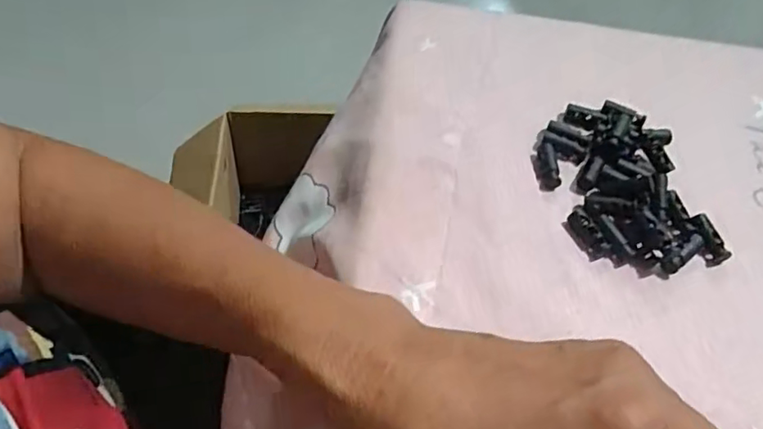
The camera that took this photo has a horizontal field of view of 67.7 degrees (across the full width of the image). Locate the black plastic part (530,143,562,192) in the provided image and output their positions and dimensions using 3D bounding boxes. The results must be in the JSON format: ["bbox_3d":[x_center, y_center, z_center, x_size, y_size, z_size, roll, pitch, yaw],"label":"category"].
[{"bbox_3d":[0.086,-0.025,0.296,0.011,0.006,0.027,0,55,-4],"label":"black plastic part"}]

